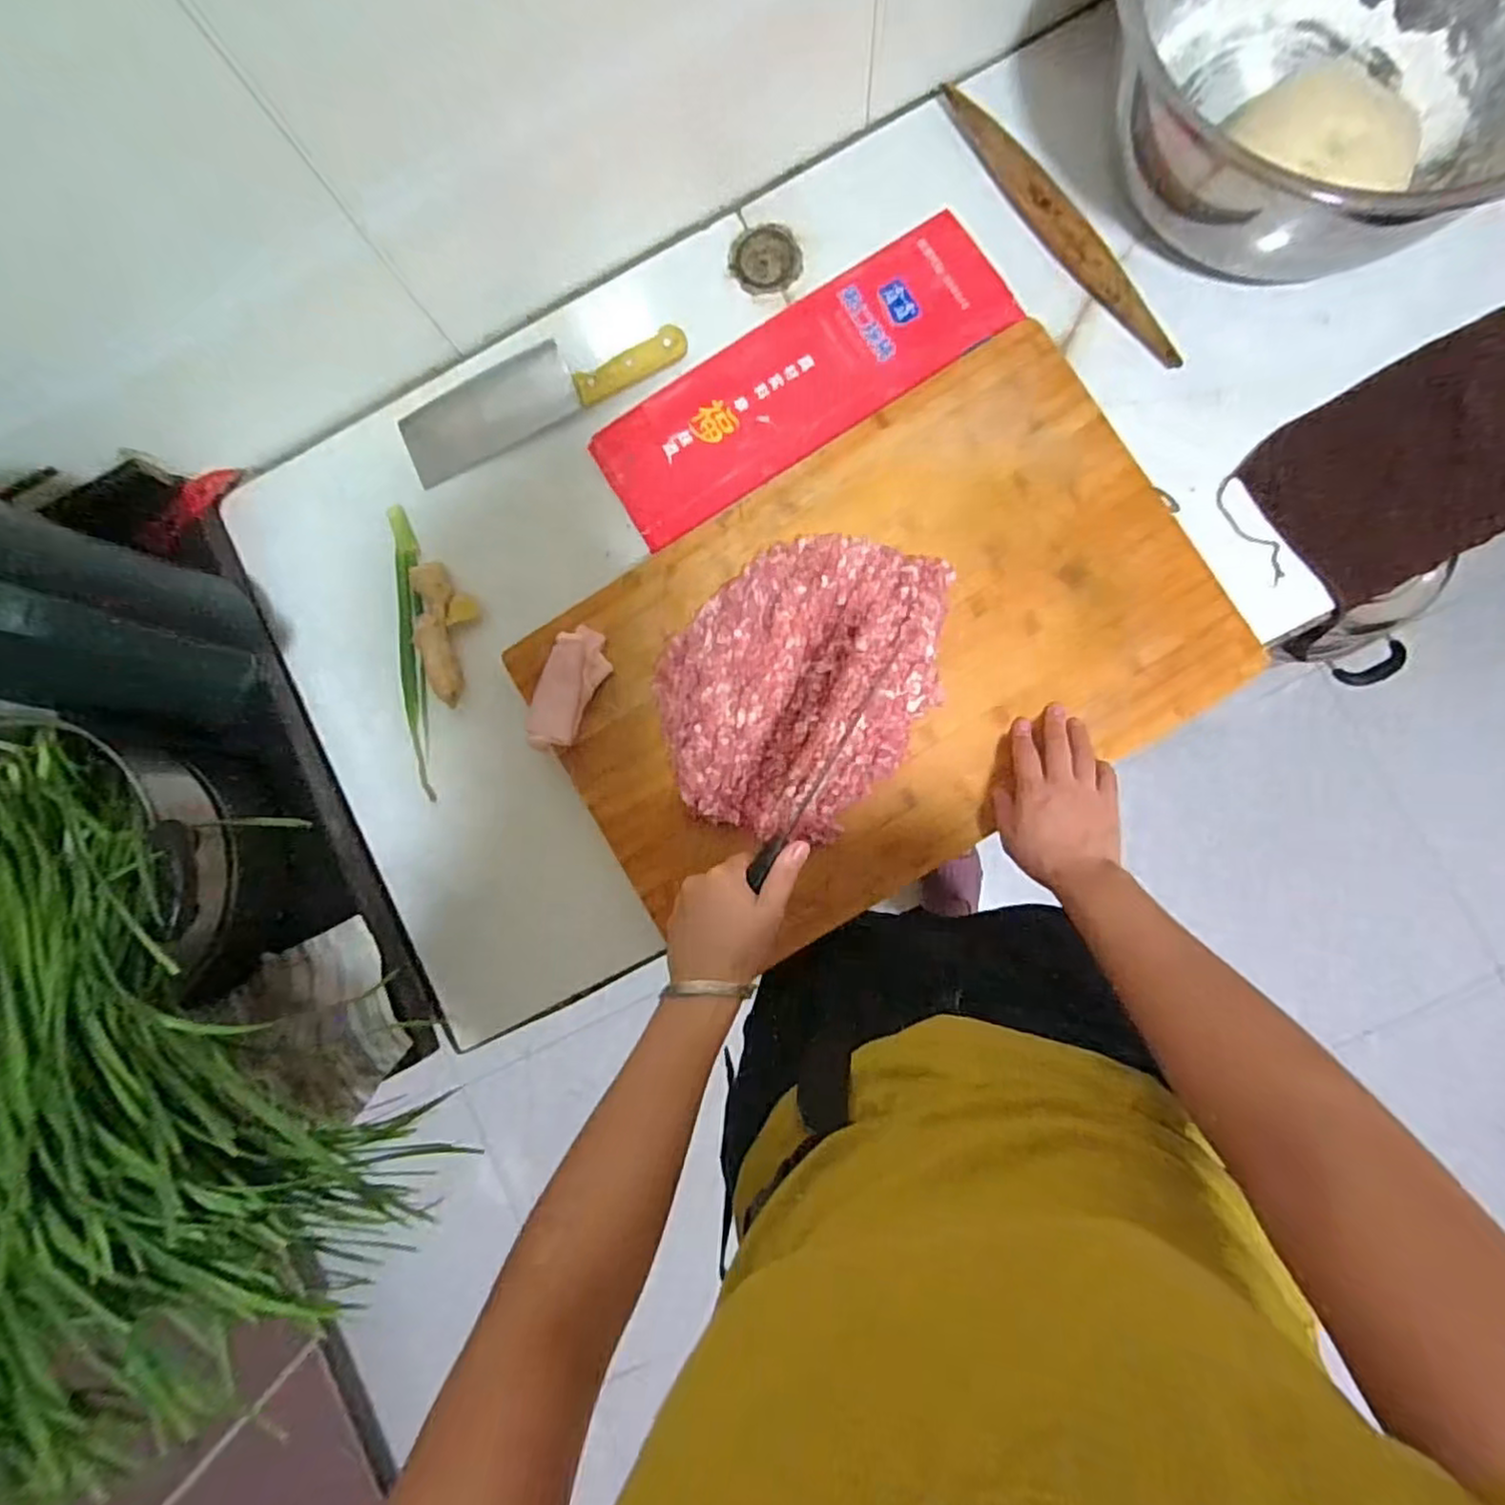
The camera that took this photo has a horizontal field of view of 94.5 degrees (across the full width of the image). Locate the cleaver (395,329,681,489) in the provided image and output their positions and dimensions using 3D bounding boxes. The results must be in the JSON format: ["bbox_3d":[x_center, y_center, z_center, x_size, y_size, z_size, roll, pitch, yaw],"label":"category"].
[{"bbox_3d":[-0.204,-0.349,0.664,0.279,0.018,0.072,-24,84,3],"label":"cleaver"}]

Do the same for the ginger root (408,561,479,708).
[{"bbox_3d":[-0.288,-0.114,0.655,0.050,0.030,0.136,-11,85,4],"label":"ginger root"}]

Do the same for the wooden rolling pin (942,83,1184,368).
[{"bbox_3d":[0.276,-0.481,0.640,0.037,0.024,0.324,-35,84,2],"label":"wooden rolling pin"}]

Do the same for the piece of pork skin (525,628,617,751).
[{"bbox_3d":[-0.166,-0.058,0.624,0.048,0.024,0.114,22,88,6],"label":"piece of pork skin"}]

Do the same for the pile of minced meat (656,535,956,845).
[{"bbox_3d":[0.045,-0.064,0.606,0.208,0.031,0.277,42,90,7],"label":"pile of minced meat"}]

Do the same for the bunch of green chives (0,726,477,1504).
[{"bbox_3d":[-0.461,0.185,0.434,0.477,0.134,0.256,42,90,7],"label":"bunch of green chives"}]

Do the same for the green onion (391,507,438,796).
[{"bbox_3d":[-0.324,-0.099,0.662,0.029,0.021,0.278,-8,85,5],"label":"green onion"}]

